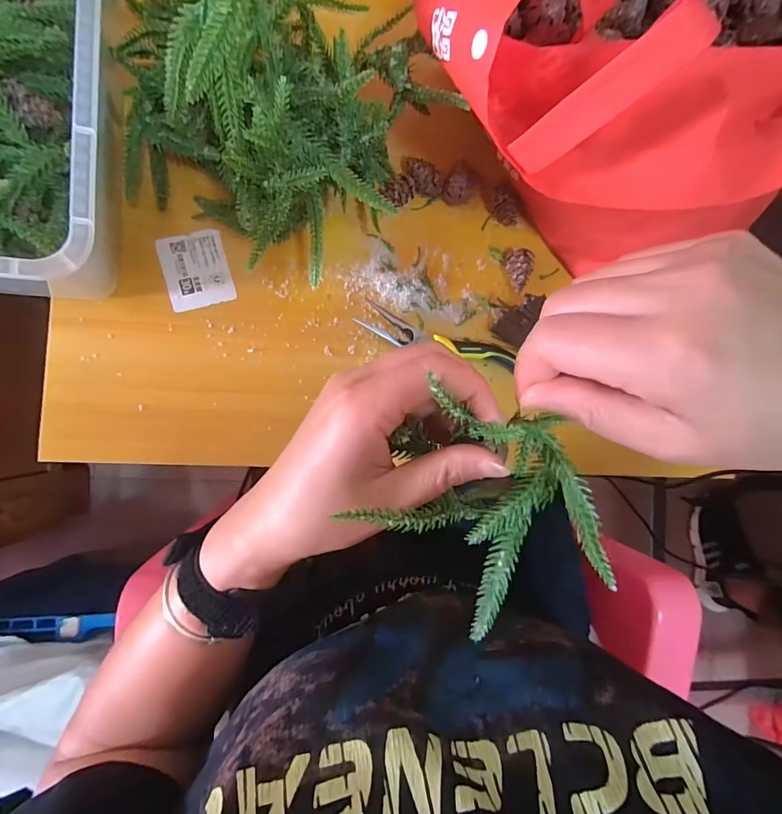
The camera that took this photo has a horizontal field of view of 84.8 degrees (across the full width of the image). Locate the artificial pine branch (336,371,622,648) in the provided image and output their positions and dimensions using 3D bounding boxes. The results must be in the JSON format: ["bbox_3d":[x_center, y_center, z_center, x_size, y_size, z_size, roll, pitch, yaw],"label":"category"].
[{"bbox_3d":[0.042,0.043,0.192,0.104,0.053,0.083,45,83,-5],"label":"artificial pine branch"}]

